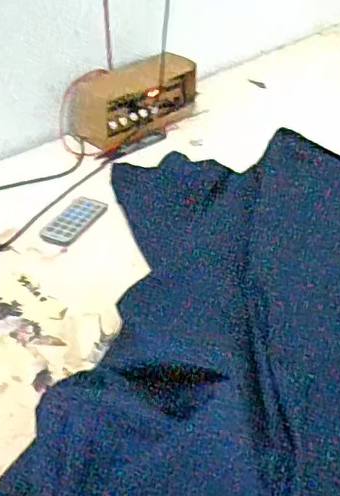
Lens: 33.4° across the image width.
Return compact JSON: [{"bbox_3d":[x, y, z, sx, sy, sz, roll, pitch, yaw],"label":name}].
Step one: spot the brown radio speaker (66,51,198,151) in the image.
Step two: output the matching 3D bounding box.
[{"bbox_3d":[-0.049,-0.216,0.816,0.192,0.083,0.088,-28,46,-31],"label":"brown radio speaker"}]

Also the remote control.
[{"bbox_3d":[-0.108,-0.031,0.639,0.041,0.007,0.088,15,40,19],"label":"remote control"}]

